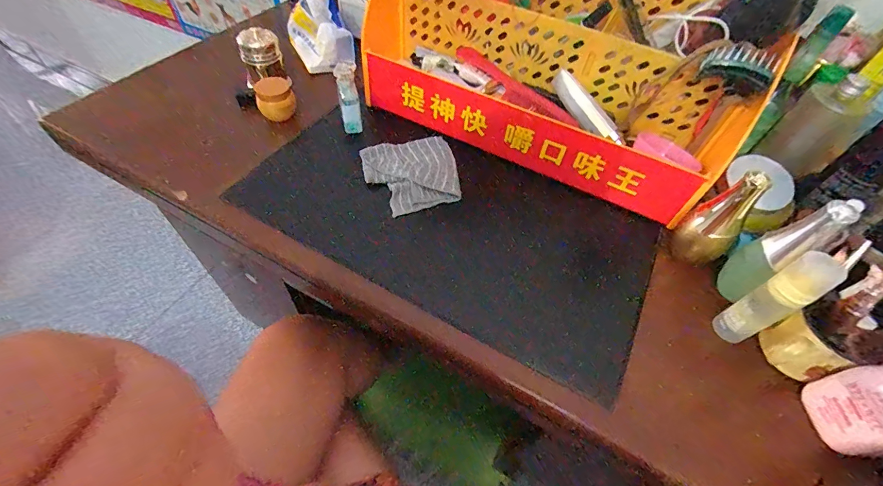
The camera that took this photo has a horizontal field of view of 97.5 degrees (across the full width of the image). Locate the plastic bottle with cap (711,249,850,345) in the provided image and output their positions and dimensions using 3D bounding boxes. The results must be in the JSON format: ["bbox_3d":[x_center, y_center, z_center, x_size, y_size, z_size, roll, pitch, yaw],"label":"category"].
[{"bbox_3d":[0.337,0.059,0.393,0.036,0.130,0.036,-20,58,-19],"label":"plastic bottle with cap"}]

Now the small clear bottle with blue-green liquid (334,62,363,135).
[{"bbox_3d":[-0.134,-0.207,0.564,0.028,0.101,0.017,-14,57,-15],"label":"small clear bottle with blue-green liquid"}]

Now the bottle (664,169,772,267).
[{"bbox_3d":[0.317,-0.027,0.443,0.048,0.126,0.057,-28,61,-23],"label":"bottle"}]

